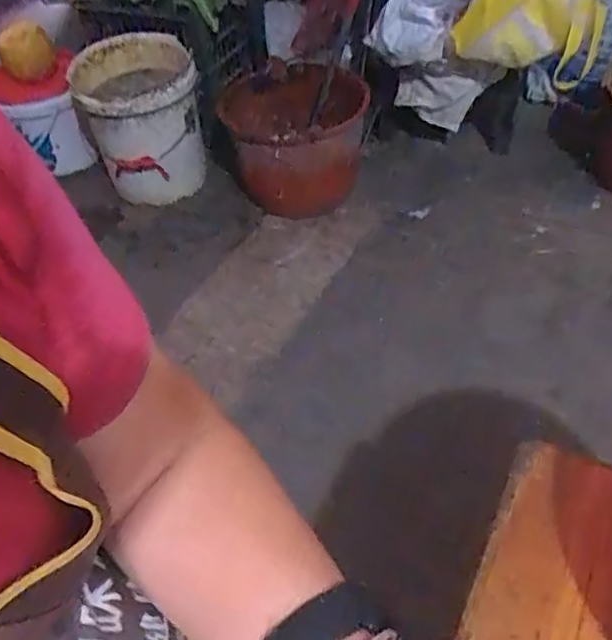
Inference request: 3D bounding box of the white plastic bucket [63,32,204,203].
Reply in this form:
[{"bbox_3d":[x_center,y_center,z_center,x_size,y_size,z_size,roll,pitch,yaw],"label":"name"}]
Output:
[{"bbox_3d":[-0.372,-0.462,1.446,0.256,0.280,0.281,-3,48,3],"label":"white plastic bucket"}]

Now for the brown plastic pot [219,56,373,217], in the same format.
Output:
[{"bbox_3d":[-0.030,-0.427,1.474,0.326,0.232,0.342,2,49,7],"label":"brown plastic pot"}]

